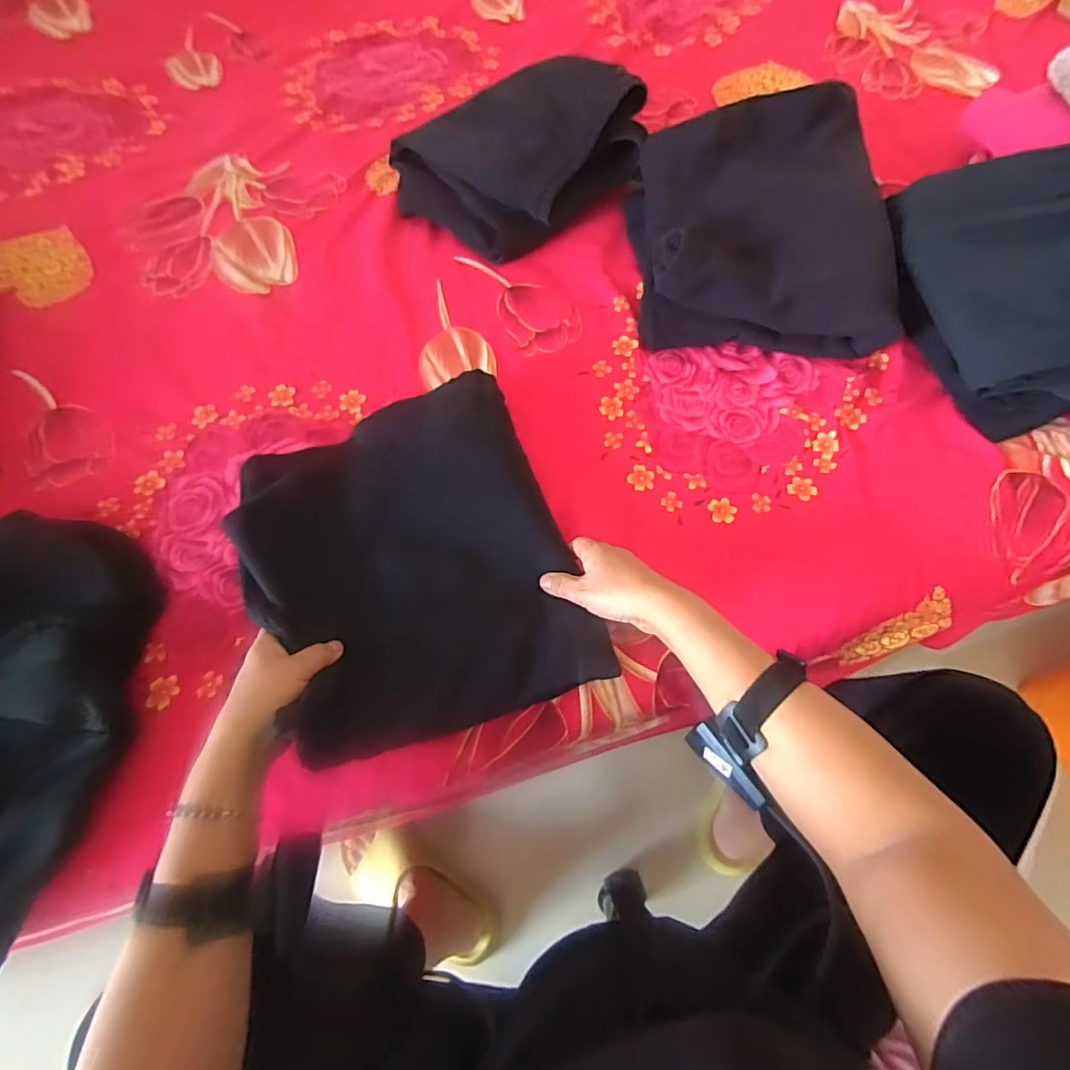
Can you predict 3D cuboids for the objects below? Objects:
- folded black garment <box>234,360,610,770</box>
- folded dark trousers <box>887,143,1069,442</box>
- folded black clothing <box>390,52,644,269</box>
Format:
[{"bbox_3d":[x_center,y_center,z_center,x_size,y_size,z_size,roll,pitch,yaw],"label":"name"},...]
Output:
[{"bbox_3d":[-0.115,0.013,0.519,0.277,0.057,0.341,-22,66,-7],"label":"folded black garment"},{"bbox_3d":[0.562,-0.285,0.608,0.235,0.130,0.337,-12,65,-4],"label":"folded dark trousers"},{"bbox_3d":[-0.030,-0.527,0.764,0.309,0.117,0.254,-36,69,-14],"label":"folded black clothing"}]

